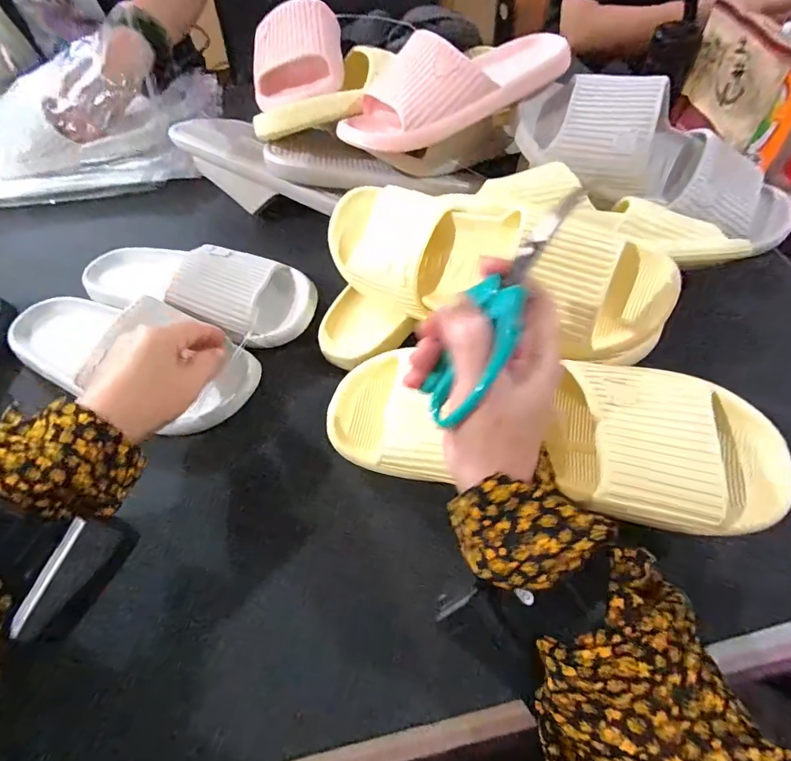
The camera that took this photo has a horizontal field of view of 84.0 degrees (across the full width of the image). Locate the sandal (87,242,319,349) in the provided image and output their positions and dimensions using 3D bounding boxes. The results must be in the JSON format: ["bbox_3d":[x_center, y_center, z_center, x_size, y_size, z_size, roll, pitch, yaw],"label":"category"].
[{"bbox_3d":[-0.208,-0.107,0.459,0.260,0.061,0.104,19,59,14],"label":"sandal"}]

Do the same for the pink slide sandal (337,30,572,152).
[{"bbox_3d":[0.061,-0.313,0.459,0.253,0.063,0.108,-25,59,-14],"label":"pink slide sandal"}]

